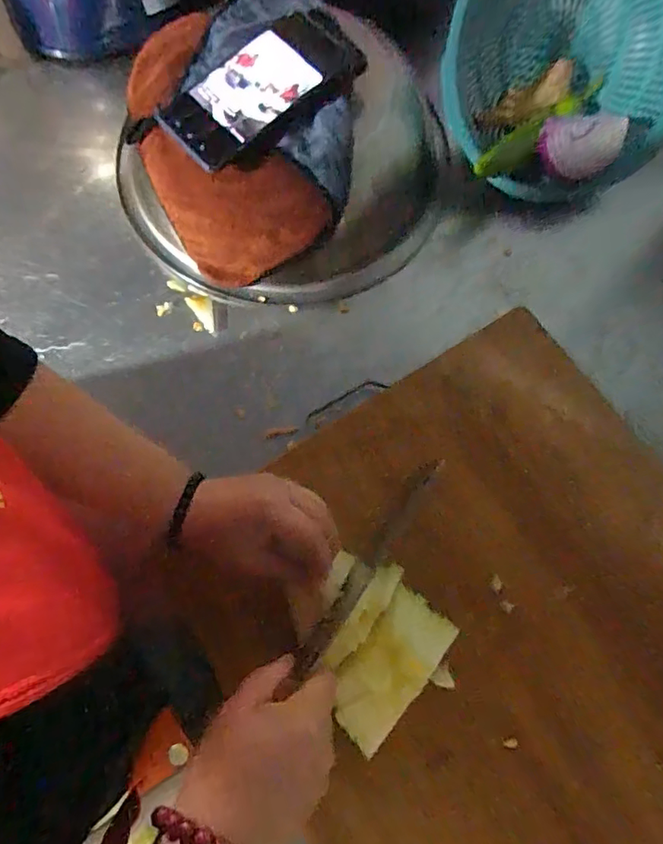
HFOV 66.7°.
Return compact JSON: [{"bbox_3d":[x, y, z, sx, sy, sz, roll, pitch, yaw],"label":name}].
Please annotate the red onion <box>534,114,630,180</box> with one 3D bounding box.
[{"bbox_3d":[0.259,-0.290,0.537,0.093,0.051,0.053,-13,75,-7],"label":"red onion"}]

